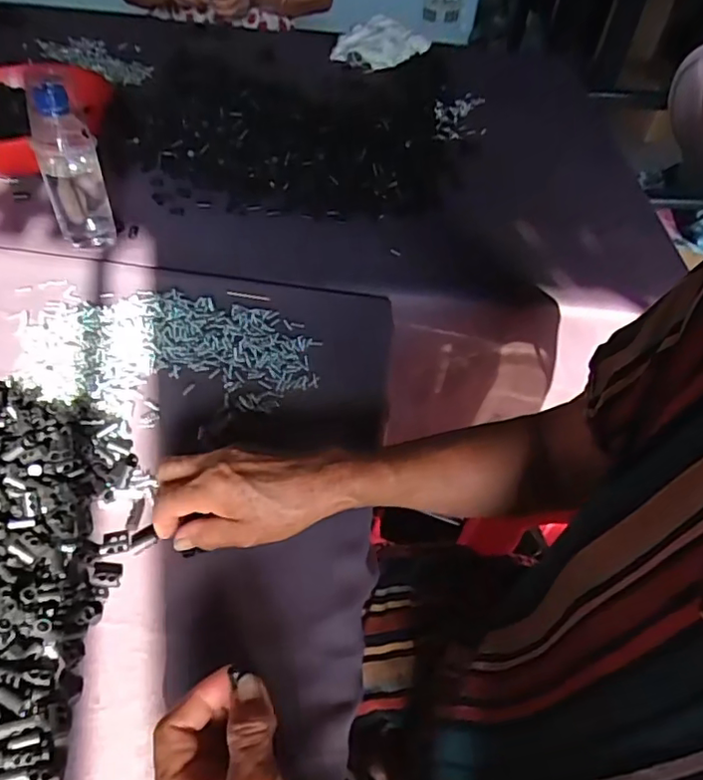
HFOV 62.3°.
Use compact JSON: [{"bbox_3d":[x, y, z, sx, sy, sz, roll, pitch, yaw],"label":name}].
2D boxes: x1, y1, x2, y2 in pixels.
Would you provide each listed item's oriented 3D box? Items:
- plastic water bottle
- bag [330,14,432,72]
[{"bbox_3d":[-0.295,-0.245,0.608,0.060,0.170,0.075,-16,51,-21],"label":"plastic water bottle"},{"bbox_3d":[0.064,-0.651,1.082,0.098,0.055,0.184,37,53,25],"label":"bag"}]

